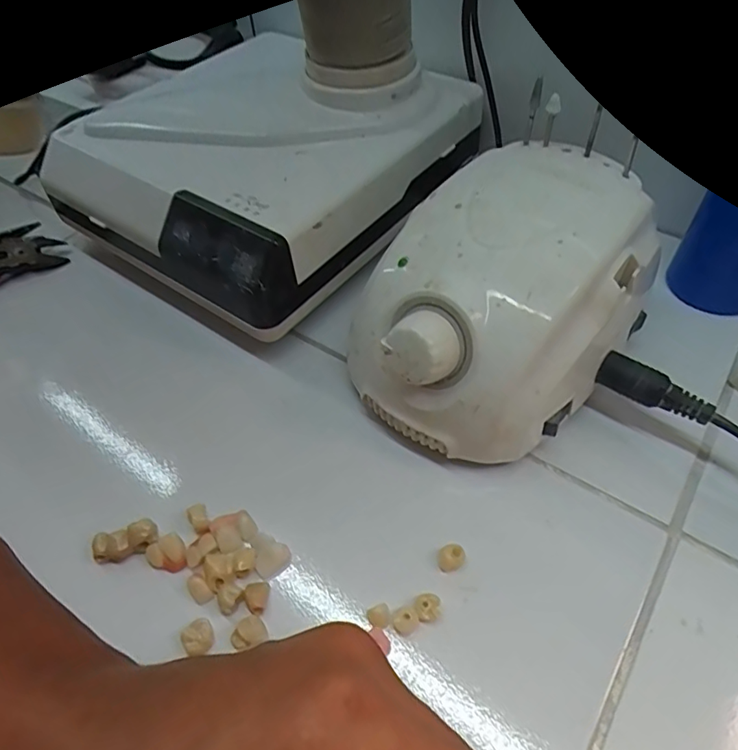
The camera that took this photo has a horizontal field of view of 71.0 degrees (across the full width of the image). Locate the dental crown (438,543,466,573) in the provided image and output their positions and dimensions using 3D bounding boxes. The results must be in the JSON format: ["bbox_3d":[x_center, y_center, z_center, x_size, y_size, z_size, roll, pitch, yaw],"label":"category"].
[{"bbox_3d":[0.033,0.073,0.207,0.011,0.007,0.008,-15,51,-6],"label":"dental crown"}]

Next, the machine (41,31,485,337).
[{"bbox_3d":[-0.058,-0.133,0.305,0.165,0.077,0.212,30,60,26],"label":"machine"}]

